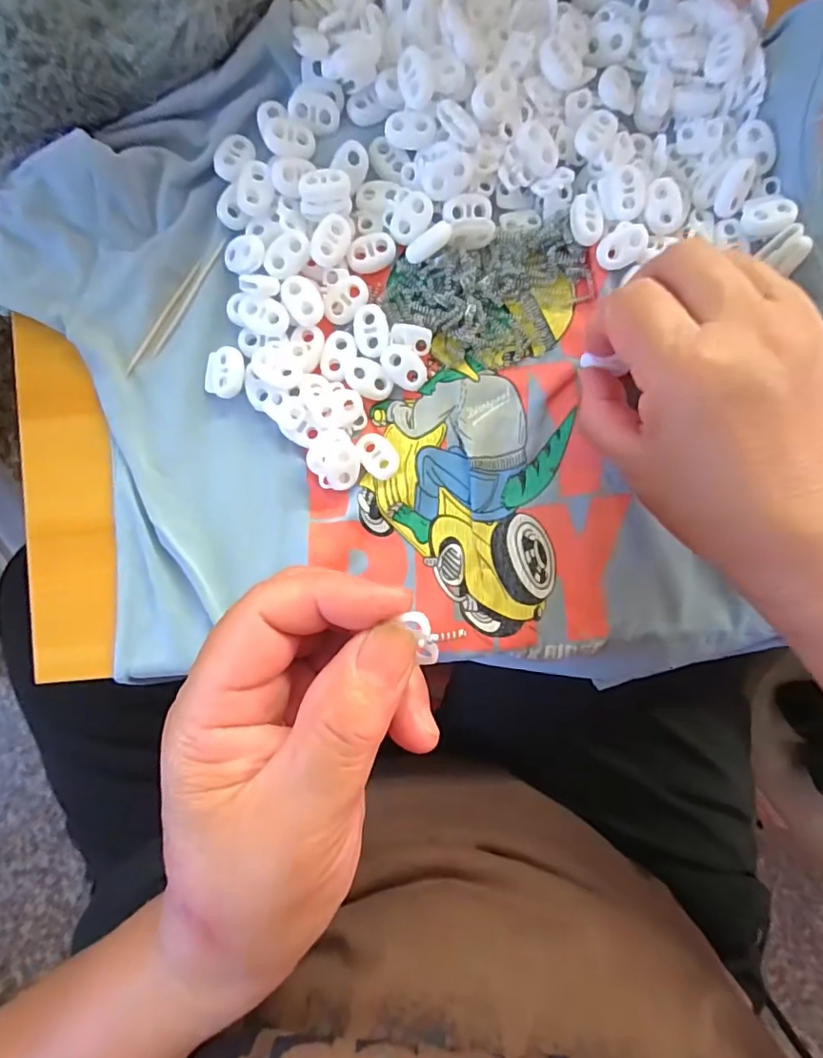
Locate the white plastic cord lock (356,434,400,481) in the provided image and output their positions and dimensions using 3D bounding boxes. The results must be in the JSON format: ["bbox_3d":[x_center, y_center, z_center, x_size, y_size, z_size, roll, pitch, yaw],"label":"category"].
[{"bbox_3d":[-0.015,-0.033,0.235,0.016,0.004,0.022,-39,90,-1],"label":"white plastic cord lock"}]

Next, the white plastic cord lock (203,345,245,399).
[{"bbox_3d":[-0.083,-0.070,0.237,0.018,0.005,0.022,5,89,-1],"label":"white plastic cord lock"}]

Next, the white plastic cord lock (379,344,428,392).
[{"bbox_3d":[-0.003,-0.073,0.236,0.022,0.004,0.017,32,89,0],"label":"white plastic cord lock"}]

